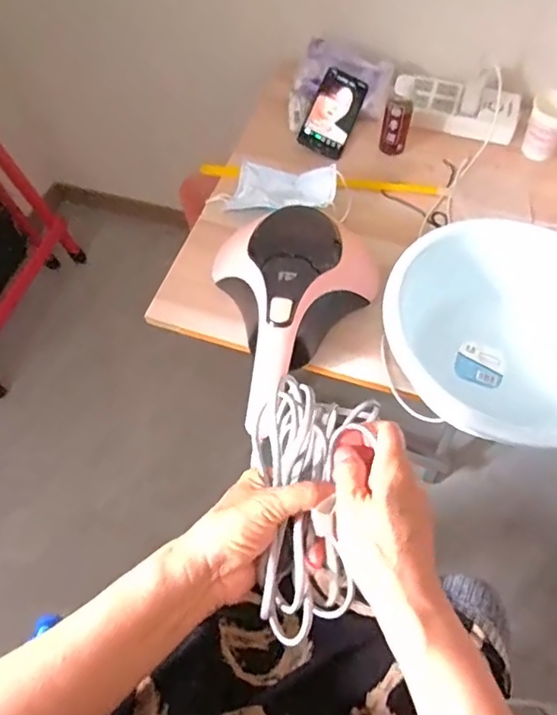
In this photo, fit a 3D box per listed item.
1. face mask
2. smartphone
[{"bbox_3d":[0.005,-0.242,0.788,0.161,0.044,0.085,5,61,21],"label":"face mask"},{"bbox_3d":[0.094,-0.410,0.893,0.078,0.014,0.170,23,73,-1],"label":"smartphone"}]

